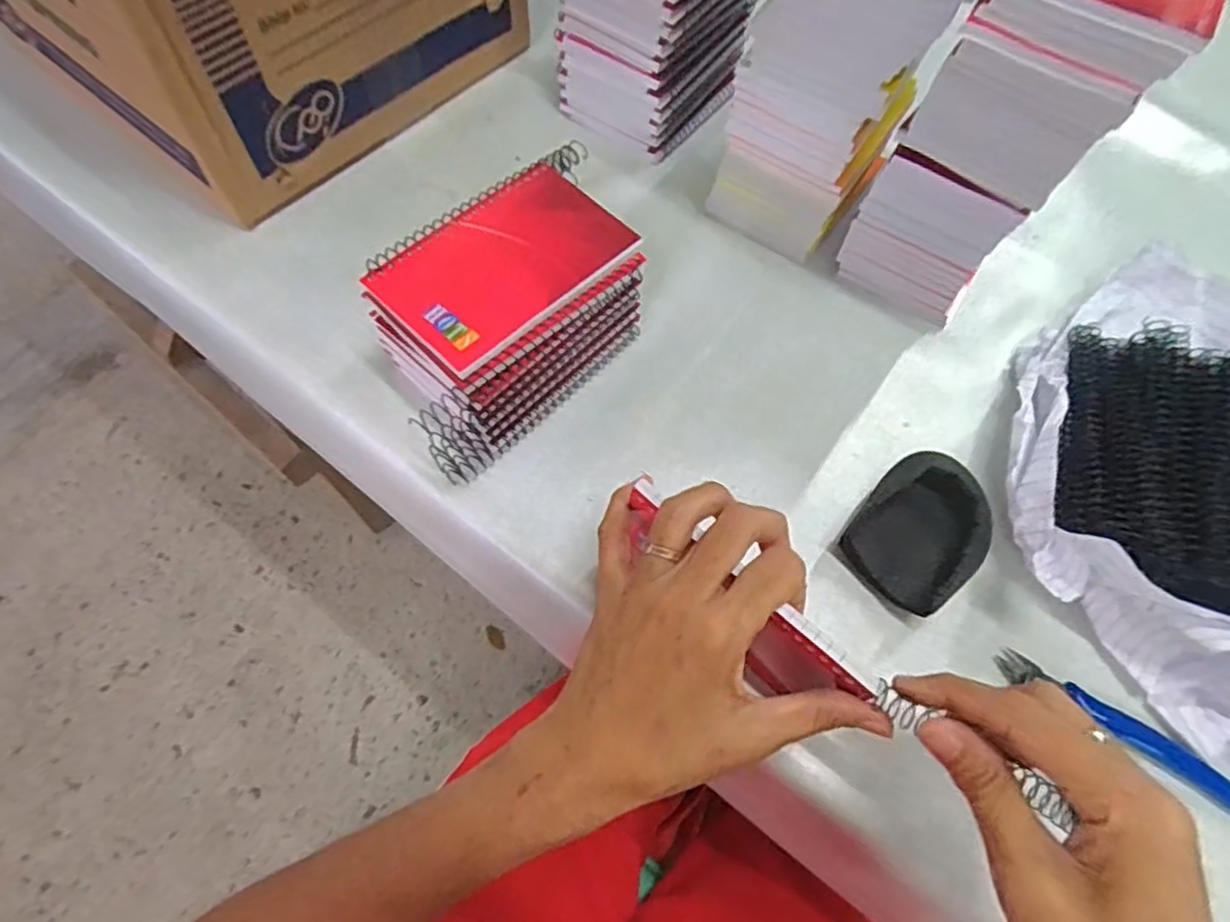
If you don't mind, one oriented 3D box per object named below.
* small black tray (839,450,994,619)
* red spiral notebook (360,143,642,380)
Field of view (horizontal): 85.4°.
[{"bbox_3d":[0.170,0.040,0.374,0.064,0.029,0.089,37,67,14],"label":"small black tray"},{"bbox_3d":[-0.054,-0.114,0.361,0.144,0.006,0.085,-40,73,-20],"label":"red spiral notebook"}]

